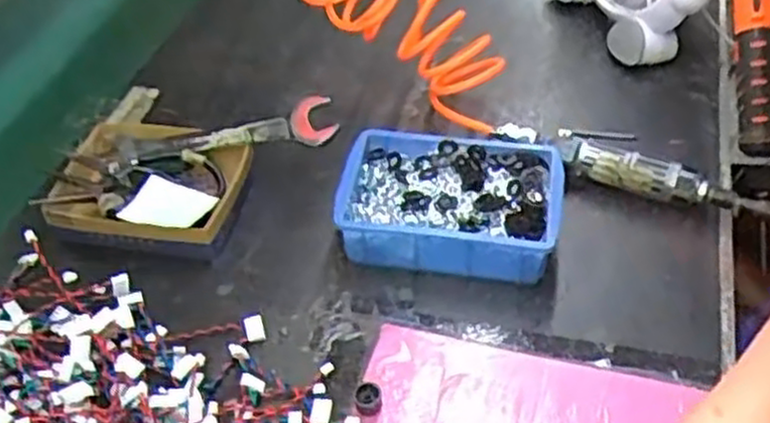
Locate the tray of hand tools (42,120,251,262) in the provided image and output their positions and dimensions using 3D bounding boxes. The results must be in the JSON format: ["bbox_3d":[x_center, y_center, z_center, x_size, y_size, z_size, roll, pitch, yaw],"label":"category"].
[{"bbox_3d":[-0.216,-0.020,0.736,0.164,0.058,0.125,4,46,4],"label":"tray of hand tools"}]

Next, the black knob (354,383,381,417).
[{"bbox_3d":[-0.013,0.145,0.612,0.021,0.014,0.024,-4,46,-3],"label":"black knob"}]

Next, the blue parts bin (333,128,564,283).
[{"bbox_3d":[0.061,-0.011,0.739,0.200,0.057,0.143,6,46,6],"label":"blue parts bin"}]

